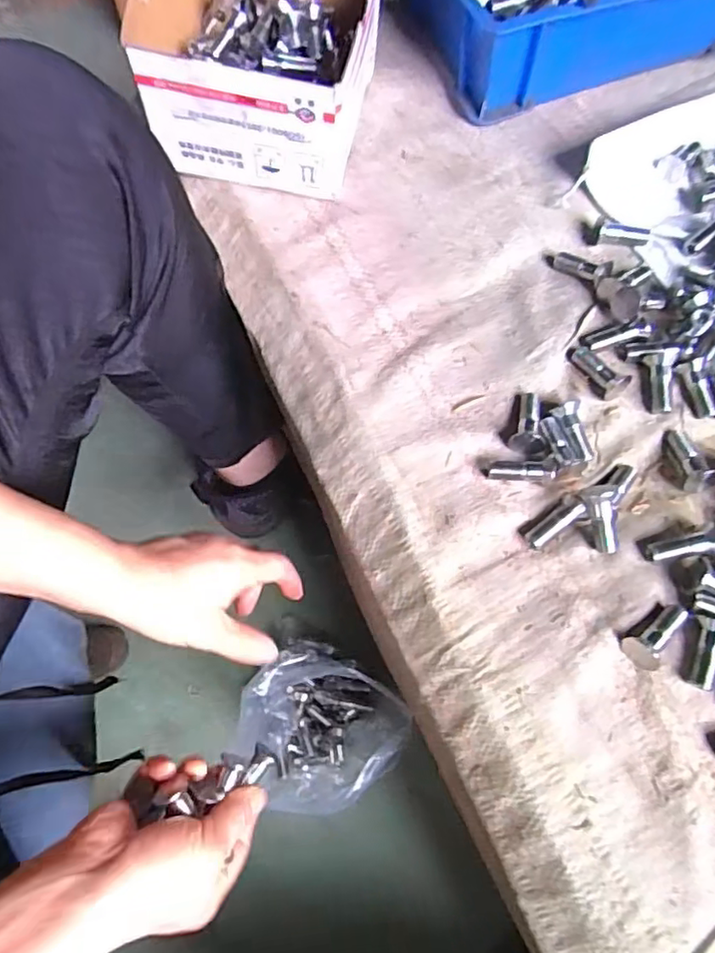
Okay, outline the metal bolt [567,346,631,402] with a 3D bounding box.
[{"bbox_3d":[0.143,-0.065,0.368,0.016,0.013,0.040,-40,73,-14],"label":"metal bolt"}]

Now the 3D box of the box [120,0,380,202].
[{"bbox_3d":[-0.064,-0.280,0.415,0.140,0.087,0.146,10,68,4],"label":"box"}]

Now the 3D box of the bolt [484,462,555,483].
[{"bbox_3d":[0.092,-0.004,0.346,0.037,0.010,0.011,7,68,3],"label":"bolt"}]

